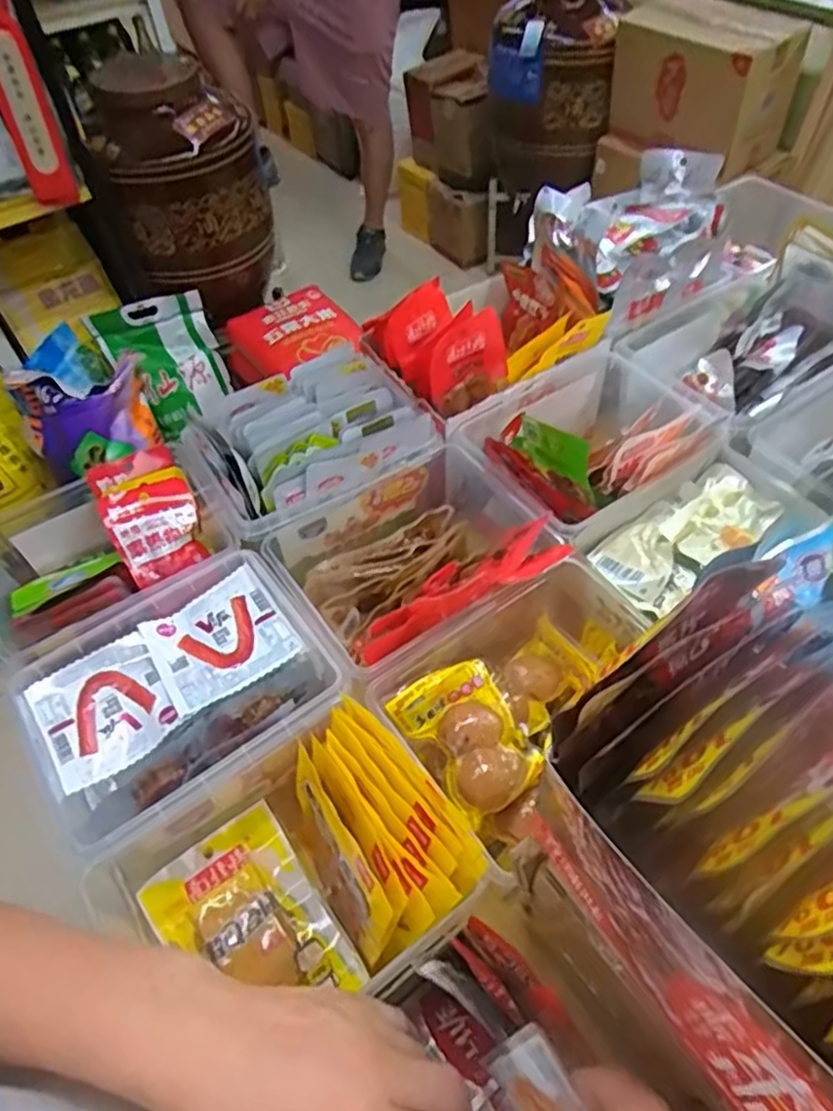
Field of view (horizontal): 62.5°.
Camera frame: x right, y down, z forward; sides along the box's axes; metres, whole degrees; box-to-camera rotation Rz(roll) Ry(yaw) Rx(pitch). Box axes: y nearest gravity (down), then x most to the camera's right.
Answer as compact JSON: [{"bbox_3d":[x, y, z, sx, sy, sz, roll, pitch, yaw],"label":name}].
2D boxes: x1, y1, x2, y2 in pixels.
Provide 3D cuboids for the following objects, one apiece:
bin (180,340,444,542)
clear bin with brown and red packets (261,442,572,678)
[{"bbox_3d":[-0.097,-0.098,0.637,0.191,0.110,0.163,-27,55,-16],"label":"bin"},{"bbox_3d":[0.005,0.004,0.570,0.214,0.112,0.170,-28,55,-16],"label":"clear bin with brown and red packets"}]

